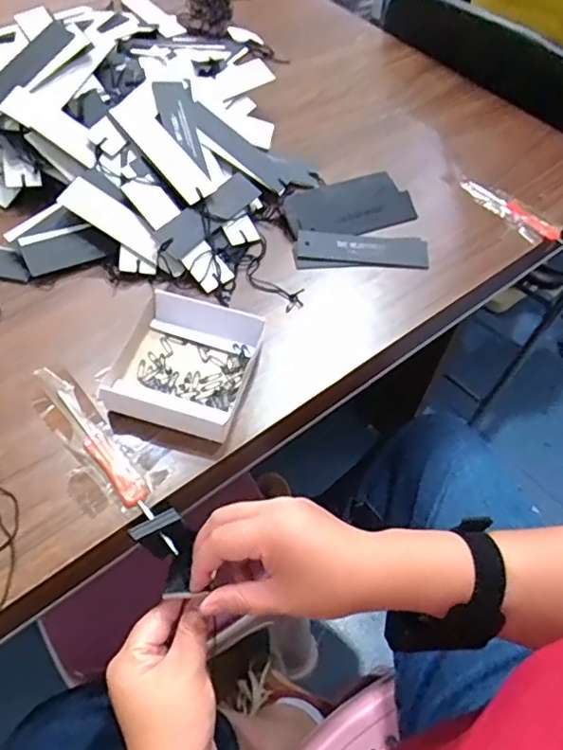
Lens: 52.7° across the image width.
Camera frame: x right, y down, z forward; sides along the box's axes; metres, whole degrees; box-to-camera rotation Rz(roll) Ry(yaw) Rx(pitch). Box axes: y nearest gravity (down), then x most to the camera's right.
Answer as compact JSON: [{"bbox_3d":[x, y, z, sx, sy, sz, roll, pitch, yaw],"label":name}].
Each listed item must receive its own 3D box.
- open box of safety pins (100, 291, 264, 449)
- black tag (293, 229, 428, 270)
[{"bbox_3d":[-0.076,-0.011,0.445,0.098,0.025,0.110,15,56,6],"label":"open box of safety pins"},{"bbox_3d":[0.077,-0.121,0.549,0.126,0.007,0.041,0,64,-3],"label":"black tag"}]

